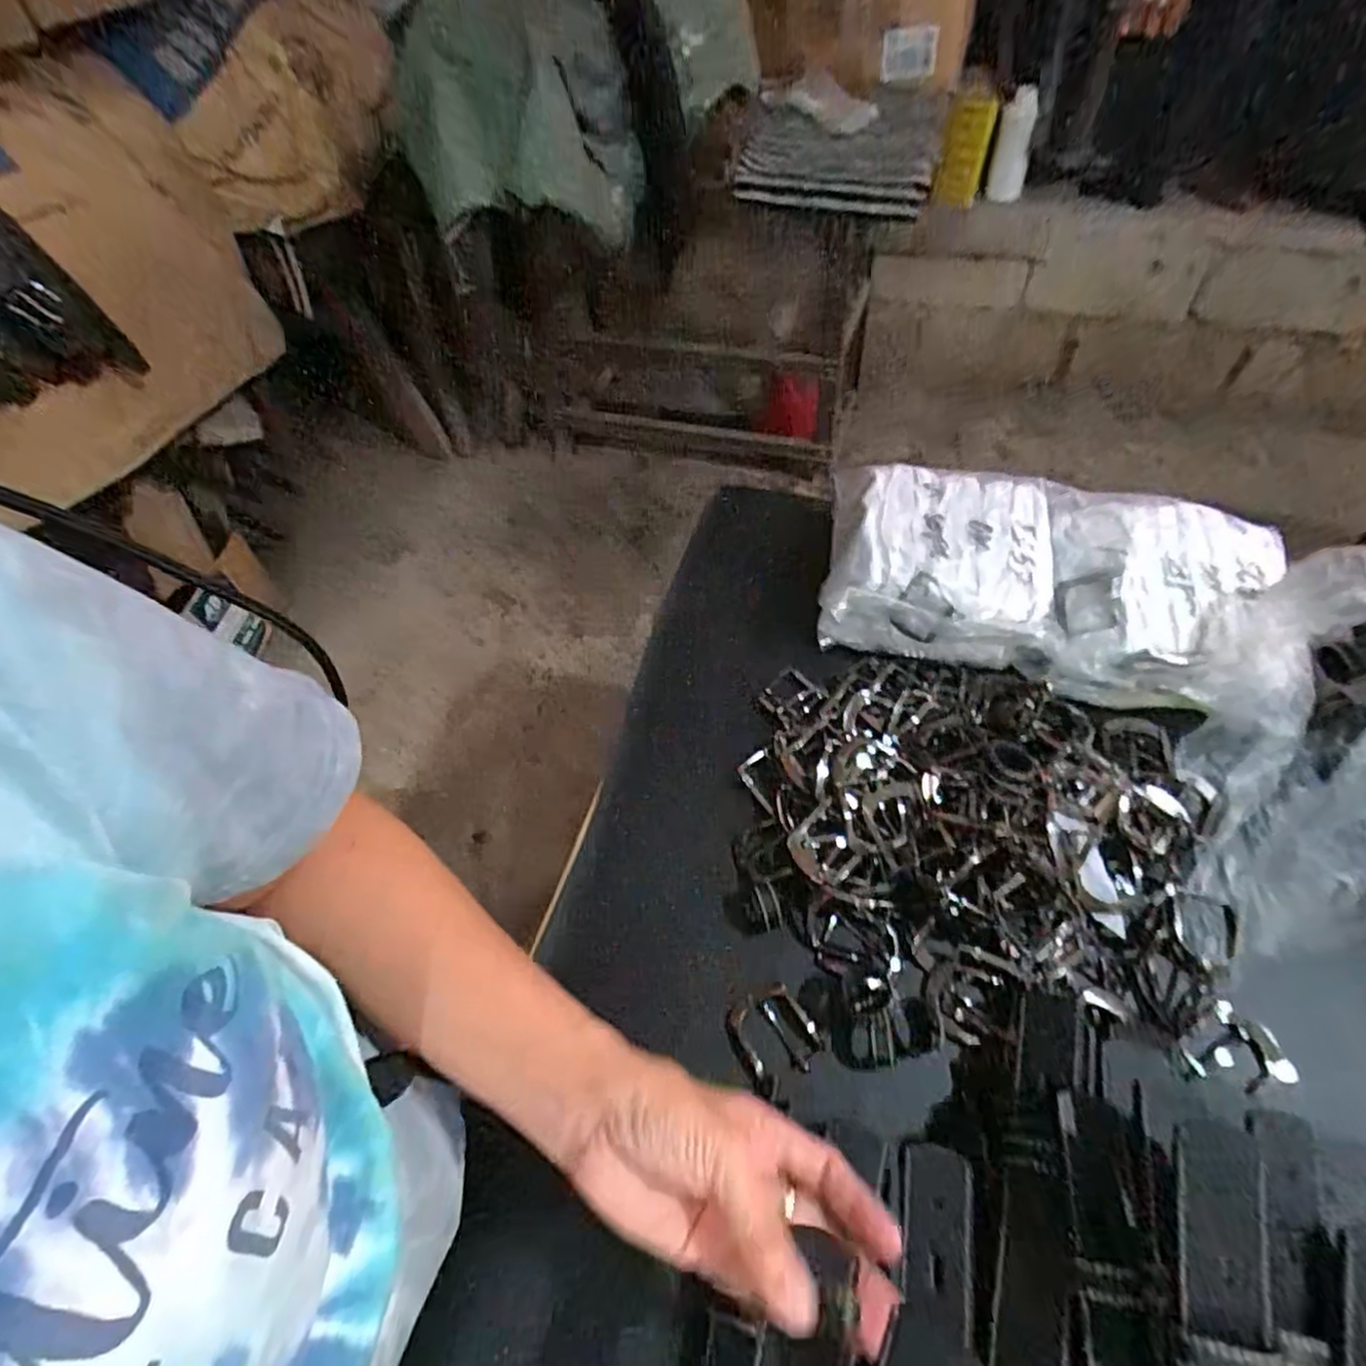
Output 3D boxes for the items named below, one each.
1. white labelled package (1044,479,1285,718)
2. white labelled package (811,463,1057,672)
[{"bbox_3d":[0.372,-0.064,0.532,0.172,0.067,0.180,15,58,14],"label":"white labelled package"},{"bbox_3d":[0.212,-0.110,0.567,0.171,0.065,0.169,8,56,10],"label":"white labelled package"}]

